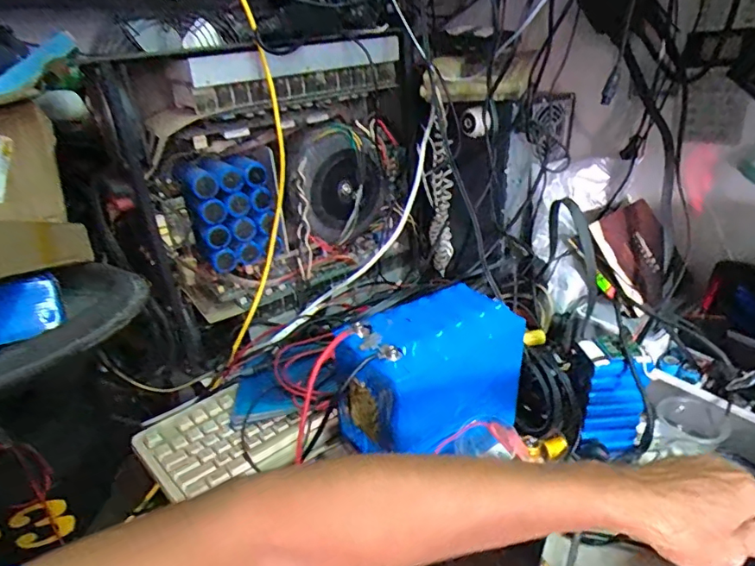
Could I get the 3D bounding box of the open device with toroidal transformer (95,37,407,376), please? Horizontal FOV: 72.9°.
[{"bbox_3d":[-0.158,-0.137,0.790,0.414,0.398,0.187,-22,31,-36],"label":"open device with toroidal transformer"}]

